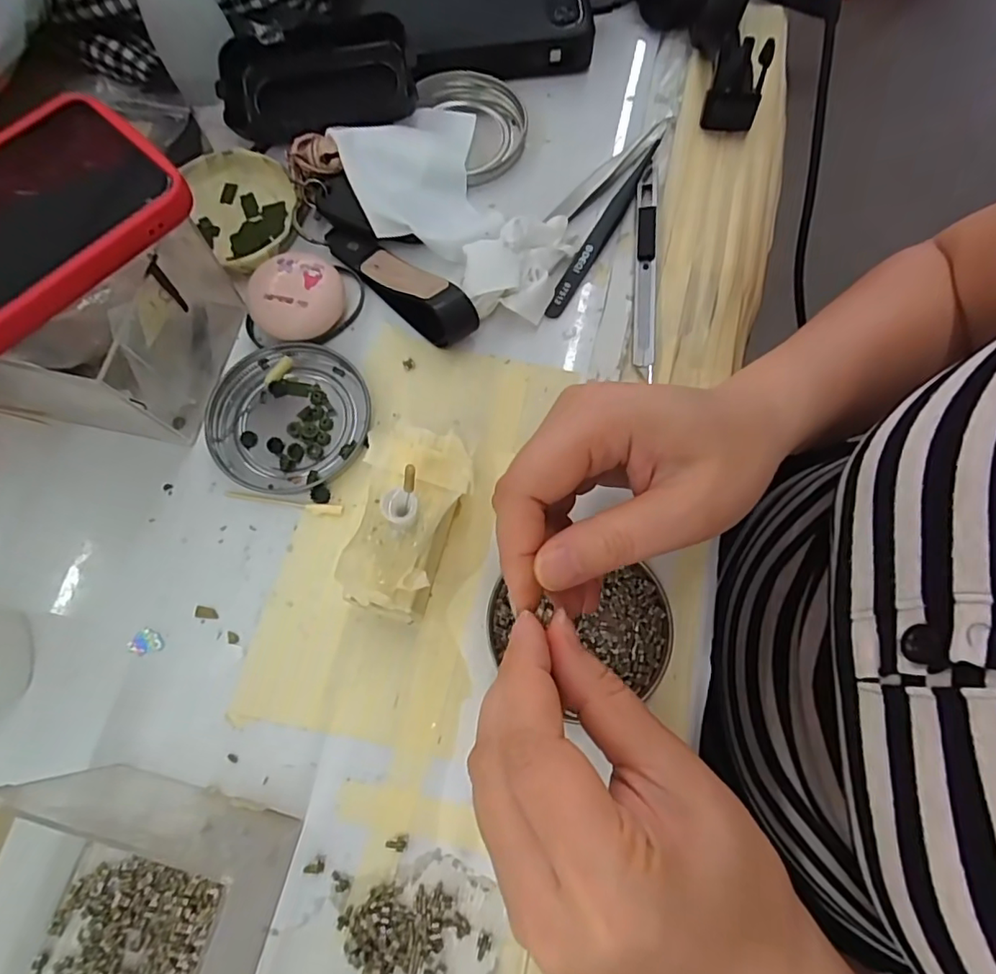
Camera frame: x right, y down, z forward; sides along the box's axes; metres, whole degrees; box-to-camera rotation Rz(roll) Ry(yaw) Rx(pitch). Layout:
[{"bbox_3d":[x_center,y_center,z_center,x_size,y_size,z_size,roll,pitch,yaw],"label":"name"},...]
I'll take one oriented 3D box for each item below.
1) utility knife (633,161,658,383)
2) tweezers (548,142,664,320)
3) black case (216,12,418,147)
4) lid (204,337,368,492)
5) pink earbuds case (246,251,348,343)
[{"bbox_3d":[0.081,-0.121,0.305,0.012,0.006,0.132,5,74,1],"label":"utility knife"},{"bbox_3d":[0.059,-0.145,0.313,0.012,0.009,0.122,31,76,8],"label":"tweezers"},{"bbox_3d":[-0.105,-0.237,0.327,0.107,0.024,0.052,-10,112,-2],"label":"black case"},{"bbox_3d":[-0.105,-0.036,0.283,0.076,0.009,0.075,0,74,0],"label":"lid"},{"bbox_3d":[-0.104,-0.098,0.293,0.045,0.024,0.043,-1,74,0],"label":"pink earbuds case"}]

